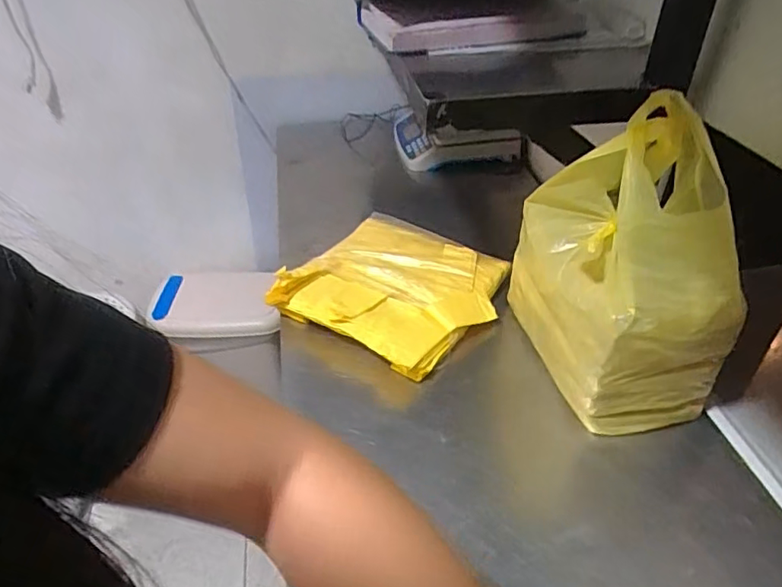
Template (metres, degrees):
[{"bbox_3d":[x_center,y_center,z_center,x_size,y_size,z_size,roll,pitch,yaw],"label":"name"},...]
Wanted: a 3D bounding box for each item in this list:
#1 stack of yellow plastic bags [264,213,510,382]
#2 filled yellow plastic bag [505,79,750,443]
[{"bbox_3d":[0.008,-0.010,0.785,0.265,0.042,0.257,23,44,27],"label":"stack of yellow plastic bags"},{"bbox_3d":[0.248,-0.035,0.602,0.149,0.322,0.225,-6,38,-7],"label":"filled yellow plastic bag"}]

